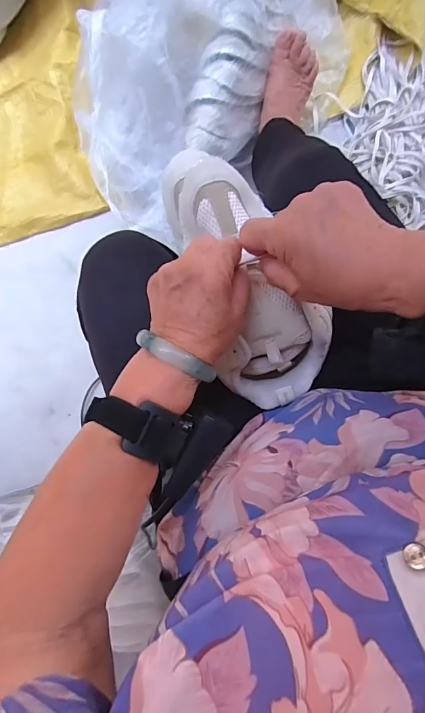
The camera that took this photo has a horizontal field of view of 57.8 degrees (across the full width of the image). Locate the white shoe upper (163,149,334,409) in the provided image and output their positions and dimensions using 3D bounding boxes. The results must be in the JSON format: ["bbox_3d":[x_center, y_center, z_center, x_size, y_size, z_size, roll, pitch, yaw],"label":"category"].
[{"bbox_3d":[0.029,-0.072,0.360,0.101,0.055,0.240,-24,90,6],"label":"white shoe upper"}]

